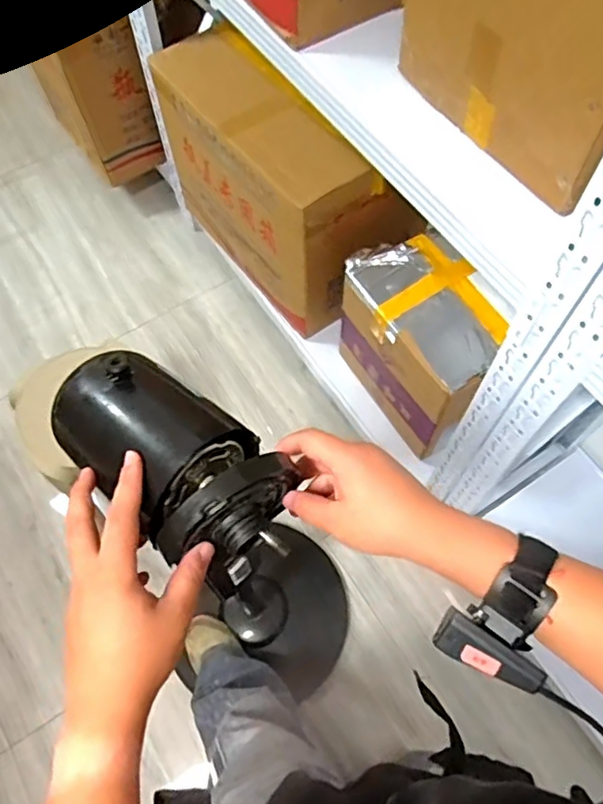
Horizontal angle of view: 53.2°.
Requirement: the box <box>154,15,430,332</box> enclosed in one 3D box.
[{"bbox_3d":[-0.074,-0.484,1.389,0.198,0.391,0.645,-34,68,-15],"label":"box"}]

